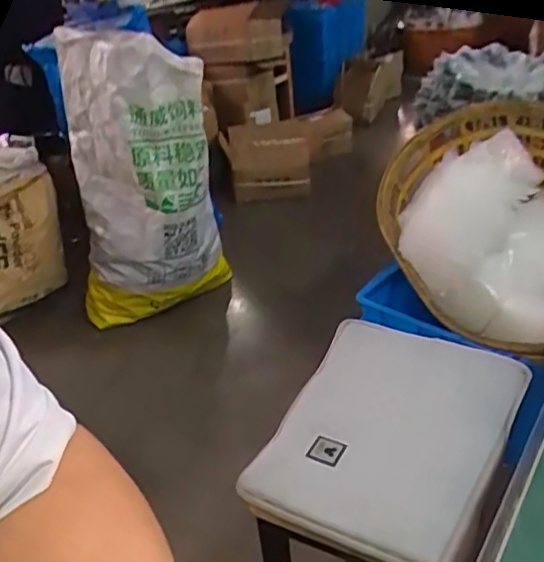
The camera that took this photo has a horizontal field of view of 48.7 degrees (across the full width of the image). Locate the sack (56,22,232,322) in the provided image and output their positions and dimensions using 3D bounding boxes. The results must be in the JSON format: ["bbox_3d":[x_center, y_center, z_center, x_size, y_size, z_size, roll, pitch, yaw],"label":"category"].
[{"bbox_3d":[-0.385,-0.272,1.769,0.437,0.820,0.302,-12,32,-13],"label":"sack"}]

